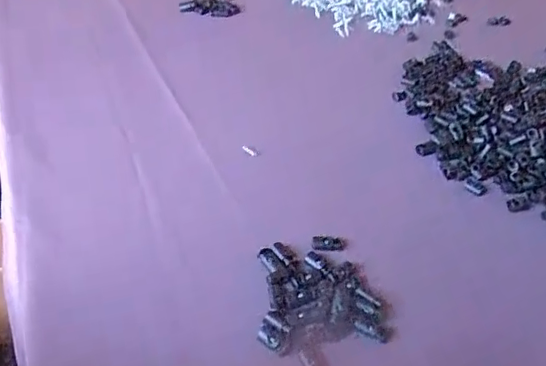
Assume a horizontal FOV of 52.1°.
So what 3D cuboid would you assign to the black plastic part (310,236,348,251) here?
[{"bbox_3d":[0.041,0.044,0.404,0.026,0.010,0.006,1,46,-6],"label":"black plastic part"}]

